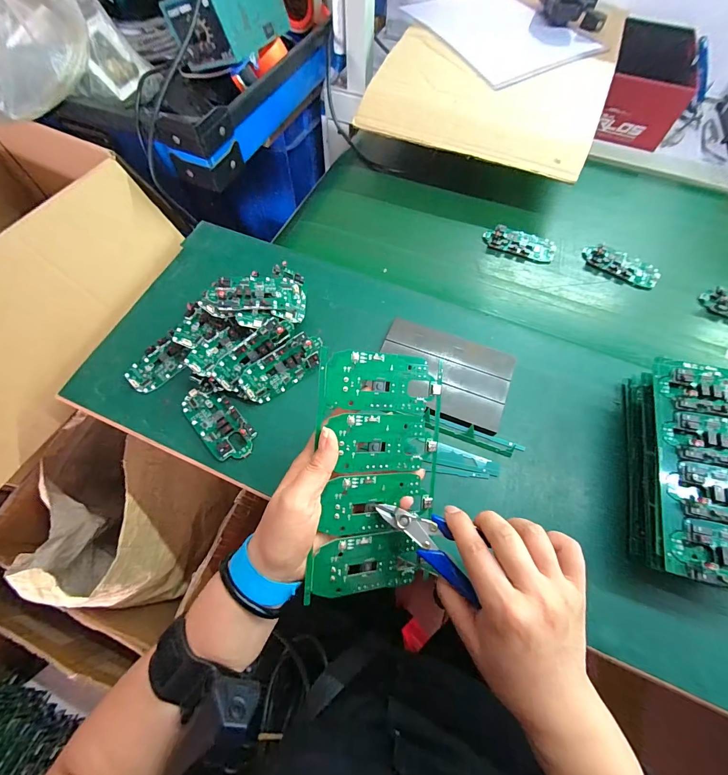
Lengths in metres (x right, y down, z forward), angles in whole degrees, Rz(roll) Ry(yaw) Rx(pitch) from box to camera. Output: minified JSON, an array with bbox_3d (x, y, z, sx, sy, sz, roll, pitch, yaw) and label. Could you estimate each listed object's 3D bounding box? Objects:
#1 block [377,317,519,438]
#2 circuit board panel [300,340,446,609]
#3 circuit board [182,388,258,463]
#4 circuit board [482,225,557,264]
[{"bbox_3d":[0.090,-0.017,0.405,0.147,0.012,0.101,19,65,8],"label":"block"},{"bbox_3d":[0.012,0.068,0.283,0.104,0.004,0.187,4,91,-24],"label":"circuit board panel"},{"bbox_3d":[-0.159,0.038,0.383,0.045,0.015,0.098,-42,72,-19],"label":"circuit board"},{"bbox_3d":[0.224,-0.207,0.507,0.099,0.009,0.049,15,65,6],"label":"circuit board"}]

